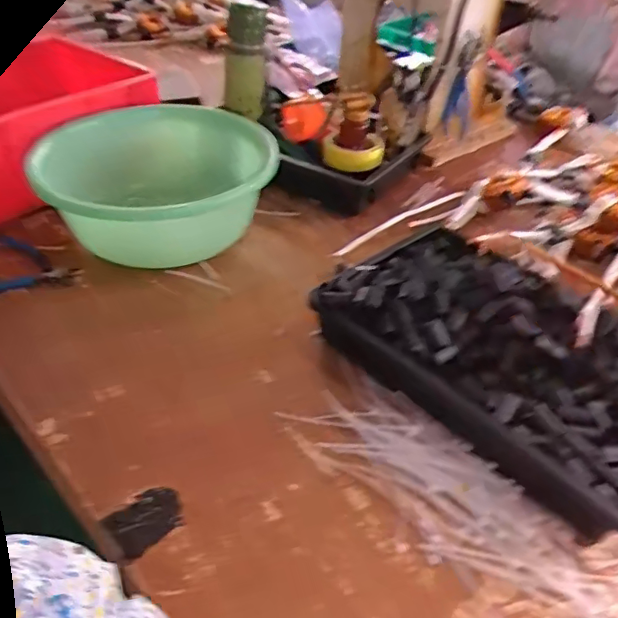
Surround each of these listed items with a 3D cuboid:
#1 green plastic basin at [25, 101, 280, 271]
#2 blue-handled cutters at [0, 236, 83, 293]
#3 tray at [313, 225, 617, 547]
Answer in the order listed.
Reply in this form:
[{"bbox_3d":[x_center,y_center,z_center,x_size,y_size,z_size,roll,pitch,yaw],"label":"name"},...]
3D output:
[{"bbox_3d":[-0.206,-0.172,0.762,0.285,0.141,0.333,-12,43,-15],"label":"green plastic basin"},{"bbox_3d":[-0.368,-0.058,0.700,0.147,0.016,0.110,-12,43,-15],"label":"blue-handled cutters"},{"bbox_3d":[0.206,0.041,0.584,0.238,0.088,0.360,-32,51,-32],"label":"tray"}]

